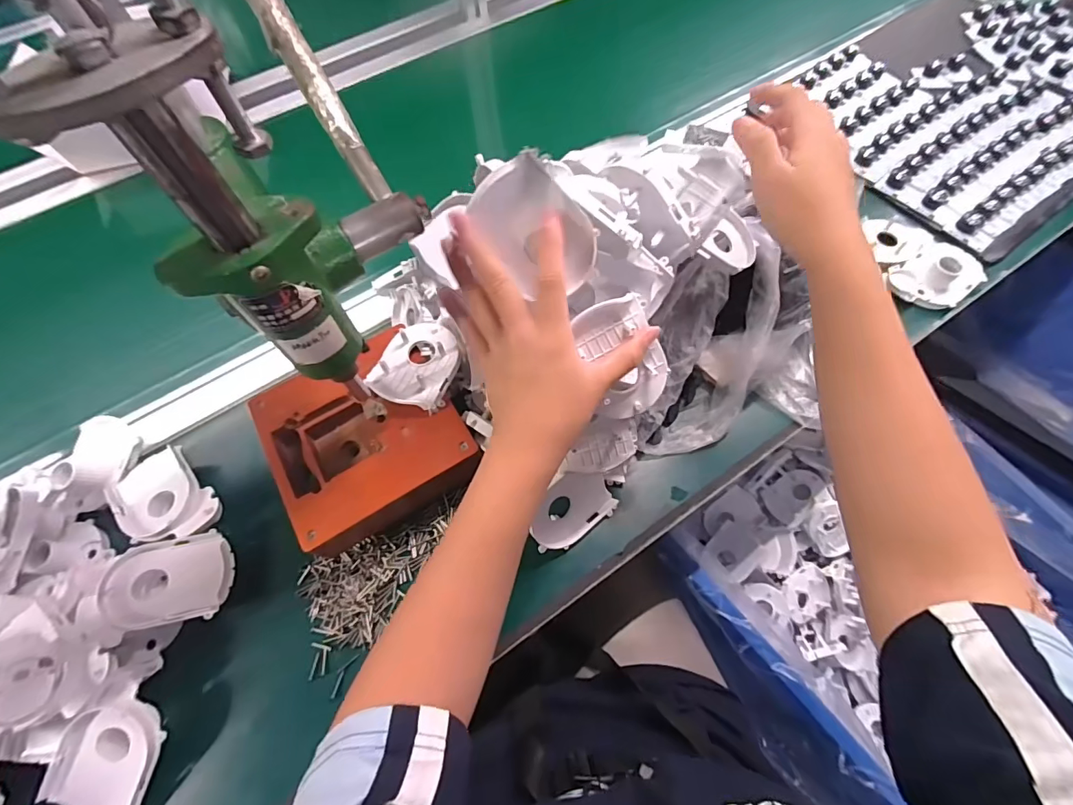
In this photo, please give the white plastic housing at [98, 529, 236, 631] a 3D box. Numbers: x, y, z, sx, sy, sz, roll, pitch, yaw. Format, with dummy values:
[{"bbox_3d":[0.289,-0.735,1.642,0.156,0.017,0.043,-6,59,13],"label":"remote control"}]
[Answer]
[{"bbox_3d":[-0.302,0.148,0.385,0.085,0.037,0.068,-11,64,-3],"label":"white plastic housing"}]

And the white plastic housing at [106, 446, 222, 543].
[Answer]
[{"bbox_3d":[-0.331,0.089,0.416,0.102,0.026,0.070,40,72,19],"label":"white plastic housing"}]

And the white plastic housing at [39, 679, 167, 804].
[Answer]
[{"bbox_3d":[-0.310,0.255,0.337,0.068,0.016,0.095,20,91,-1],"label":"white plastic housing"}]

